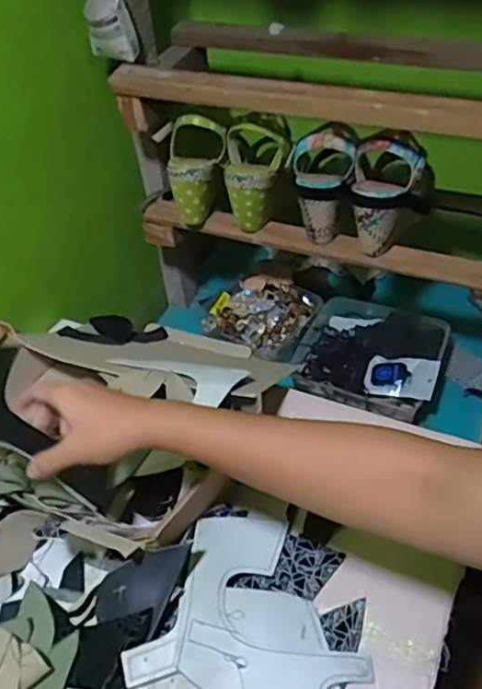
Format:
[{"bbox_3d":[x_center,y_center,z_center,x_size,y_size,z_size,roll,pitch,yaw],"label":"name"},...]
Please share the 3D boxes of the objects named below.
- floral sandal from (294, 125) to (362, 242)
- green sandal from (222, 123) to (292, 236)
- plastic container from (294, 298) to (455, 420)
[{"bbox_3d":[0.104,-0.206,0.792,0.077,0.130,0.093,3,44,8],"label":"floral sandal"},{"bbox_3d":[0.021,-0.221,0.819,0.079,0.128,0.075,-2,44,3],"label":"green sandal"},{"bbox_3d":[0.193,0.010,0.937,0.207,0.057,0.207,13,47,18],"label":"plastic container"}]

